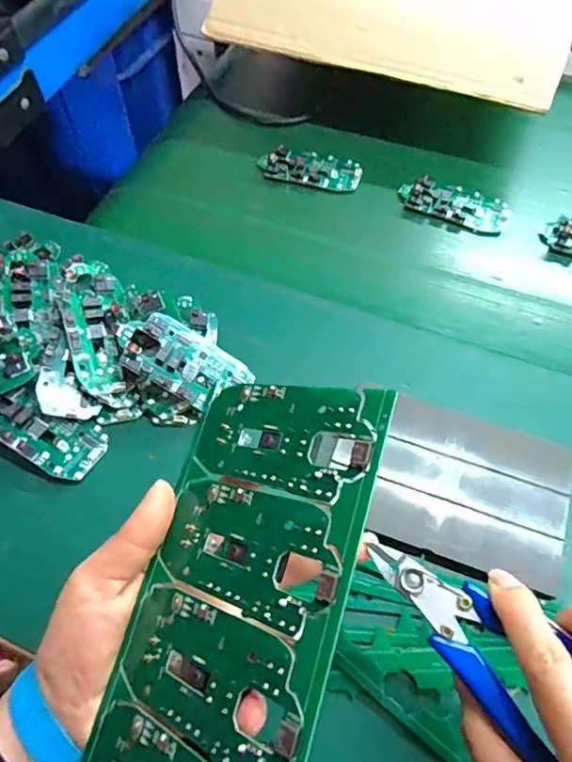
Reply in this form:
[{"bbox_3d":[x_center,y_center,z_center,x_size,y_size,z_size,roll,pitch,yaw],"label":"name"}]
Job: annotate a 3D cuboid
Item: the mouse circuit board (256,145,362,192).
[{"bbox_3d":[0.024,-0.208,0.525,0.096,0.009,0.044,9,60,6],"label":"mouse circuit board"}]

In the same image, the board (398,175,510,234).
[{"bbox_3d":[0.155,-0.165,0.500,0.098,0.012,0.043,21,61,12],"label":"board"}]

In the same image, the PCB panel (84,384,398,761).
[{"bbox_3d":[-0.023,0.091,0.214,0.103,0.004,0.187,1,68,44],"label":"PCB panel"}]

